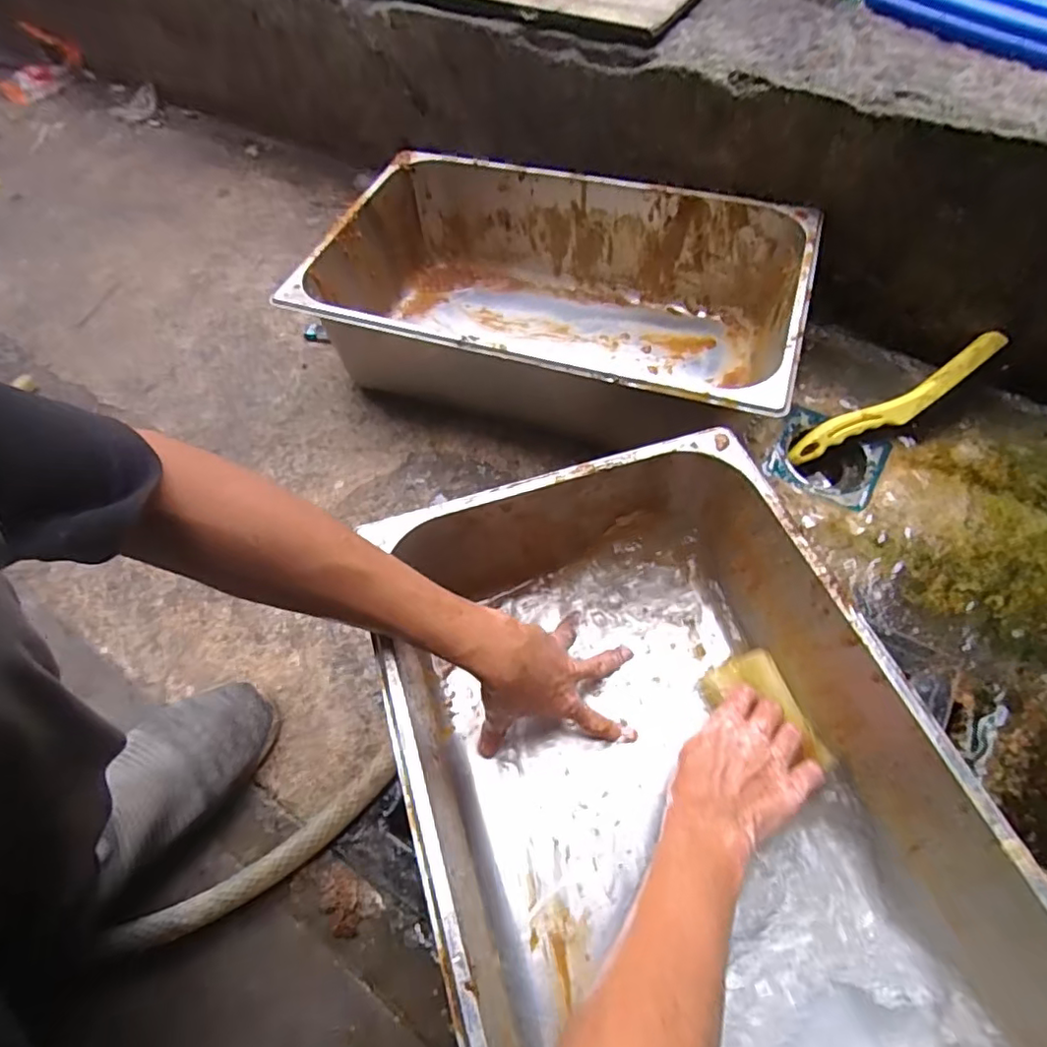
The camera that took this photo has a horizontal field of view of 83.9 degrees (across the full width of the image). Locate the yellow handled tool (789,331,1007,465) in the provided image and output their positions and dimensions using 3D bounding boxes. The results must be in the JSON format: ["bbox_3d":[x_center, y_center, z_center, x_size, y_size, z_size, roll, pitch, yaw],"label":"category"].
[{"bbox_3d":[0.402,-0.128,0.633,0.233,0.020,0.036,-29,61,11],"label":"yellow handled tool"}]

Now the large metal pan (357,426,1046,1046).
[{"bbox_3d":[0.114,0.201,0.391,0.306,0.160,0.514,-18,61,-6],"label":"large metal pan"}]

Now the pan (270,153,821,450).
[{"bbox_3d":[0.037,-0.249,0.668,0.503,0.142,0.299,14,63,13],"label":"pan"}]

